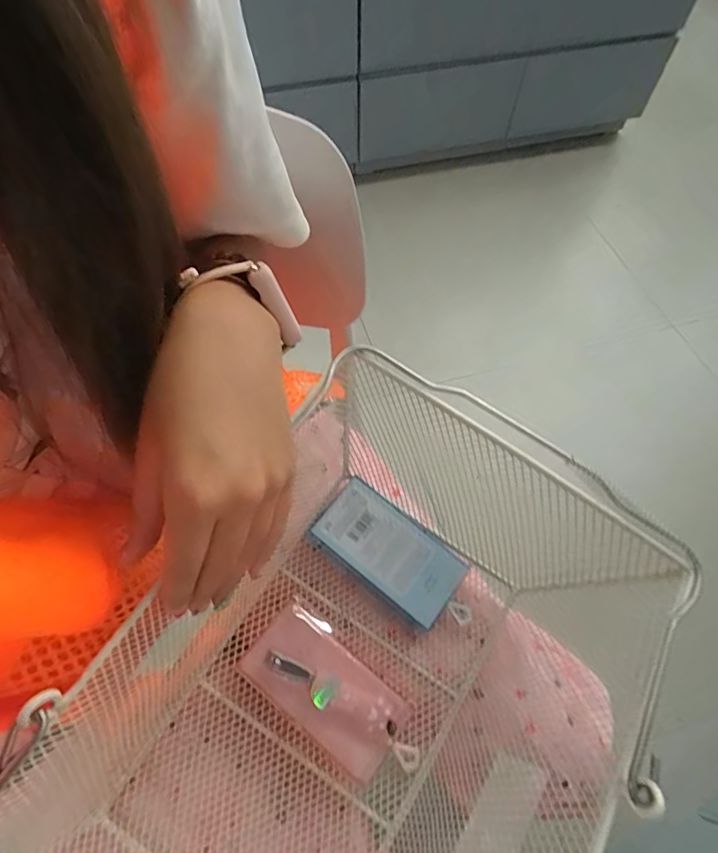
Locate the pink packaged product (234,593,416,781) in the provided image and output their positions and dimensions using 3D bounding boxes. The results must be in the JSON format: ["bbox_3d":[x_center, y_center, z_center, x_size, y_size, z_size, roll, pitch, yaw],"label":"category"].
[{"bbox_3d":[-0.021,0.200,0.349,0.134,0.020,0.066,43,79,11],"label":"pink packaged product"}]

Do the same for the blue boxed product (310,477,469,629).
[{"bbox_3d":[0.030,0.108,0.389,0.137,0.028,0.061,39,67,6],"label":"blue boxed product"}]

